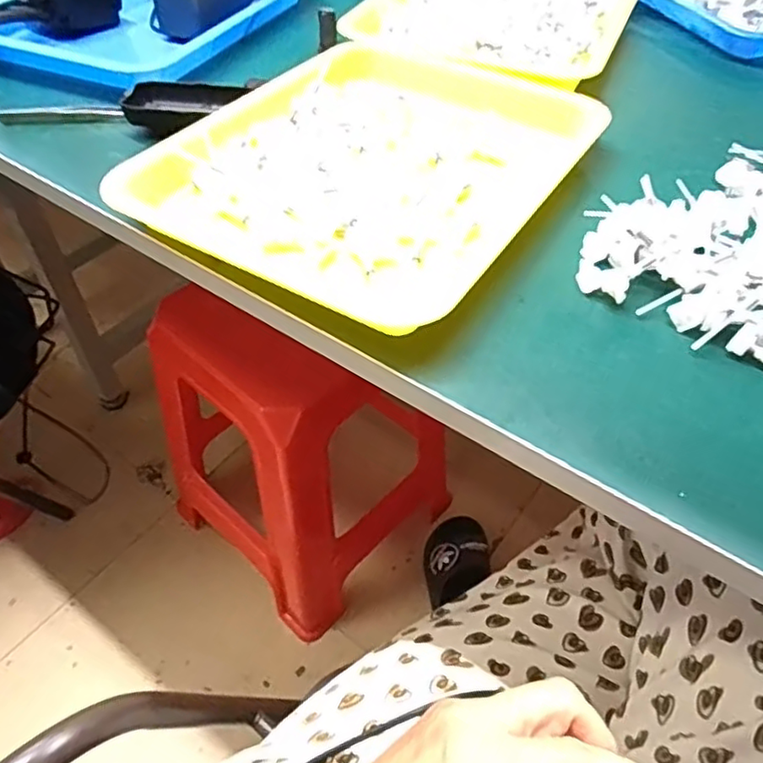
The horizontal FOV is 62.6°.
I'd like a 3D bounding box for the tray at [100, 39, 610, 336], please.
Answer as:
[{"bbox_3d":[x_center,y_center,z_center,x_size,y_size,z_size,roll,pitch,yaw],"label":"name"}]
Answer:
[{"bbox_3d":[0.002,-0.173,0.475,0.256,0.028,0.309,25,53,19],"label":"tray"}]

